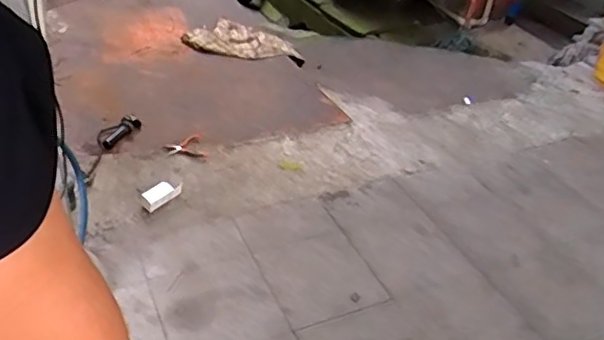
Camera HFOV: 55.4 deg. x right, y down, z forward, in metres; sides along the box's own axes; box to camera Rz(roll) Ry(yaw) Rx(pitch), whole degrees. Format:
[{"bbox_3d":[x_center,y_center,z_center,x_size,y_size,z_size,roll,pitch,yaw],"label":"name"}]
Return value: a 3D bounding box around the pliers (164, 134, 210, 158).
[{"bbox_3d":[-0.397,-0.079,1.952,0.131,0.016,0.126,-8,37,-19],"label":"pliers"}]

